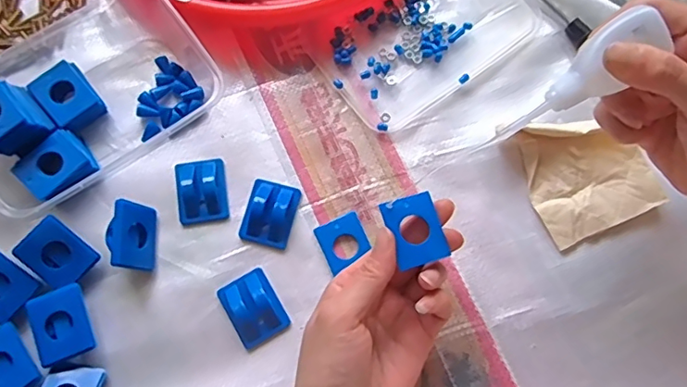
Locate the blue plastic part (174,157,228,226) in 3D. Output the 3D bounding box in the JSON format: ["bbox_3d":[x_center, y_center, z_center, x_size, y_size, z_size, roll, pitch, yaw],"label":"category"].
[{"bbox_3d":[-0.100,-0.002,0.375,0.034,0.009,0.045,-8,75,-4],"label":"blue plastic part"}]

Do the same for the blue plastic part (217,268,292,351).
[{"bbox_3d":[-0.060,0.075,0.352,0.035,0.014,0.045,-31,77,-9],"label":"blue plastic part"}]

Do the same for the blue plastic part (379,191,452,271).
[{"bbox_3d":[0.042,0.020,0.311,0.030,0.005,0.039,-19,76,-6],"label":"blue plastic part"}]

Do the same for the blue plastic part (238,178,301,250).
[{"bbox_3d":[-0.051,0.013,0.372,0.034,0.010,0.047,13,74,2],"label":"blue plastic part"}]

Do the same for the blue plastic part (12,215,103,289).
[{"bbox_3d":[-0.189,0.040,0.354,0.043,0.014,0.034,44,77,-8],"label":"blue plastic part"}]

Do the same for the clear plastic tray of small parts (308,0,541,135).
[{"bbox_3d":[0.062,-0.126,0.410,0.163,0.009,0.105,-38,78,-11],"label":"clear plastic tray of small parts"}]

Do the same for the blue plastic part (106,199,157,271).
[{"bbox_3d":[-0.143,0.029,0.356,0.015,0.035,0.044,-9,73,28],"label":"blue plastic part"}]

